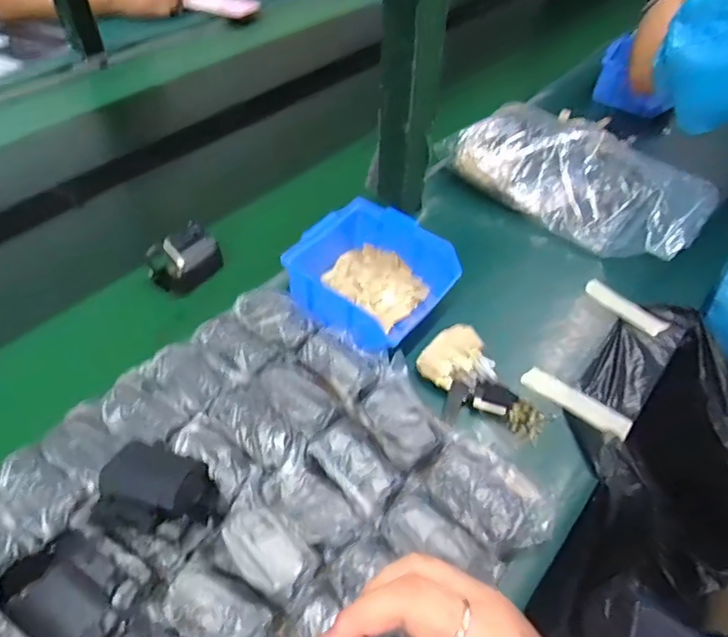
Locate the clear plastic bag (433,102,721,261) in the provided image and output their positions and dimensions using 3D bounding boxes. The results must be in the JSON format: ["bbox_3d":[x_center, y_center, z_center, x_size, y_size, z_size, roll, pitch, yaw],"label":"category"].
[{"bbox_3d":[0.263,-0.177,0.659,0.303,0.077,0.158,35,56,25],"label":"clear plastic bag"}]

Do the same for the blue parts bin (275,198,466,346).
[{"bbox_3d":[0.006,-0.036,0.528,0.136,0.071,0.141,37,57,26],"label":"blue parts bin"}]

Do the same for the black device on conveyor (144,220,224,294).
[{"bbox_3d":[-0.187,-0.057,0.559,0.044,0.050,0.073,36,57,26],"label":"black device on conveyor"}]

